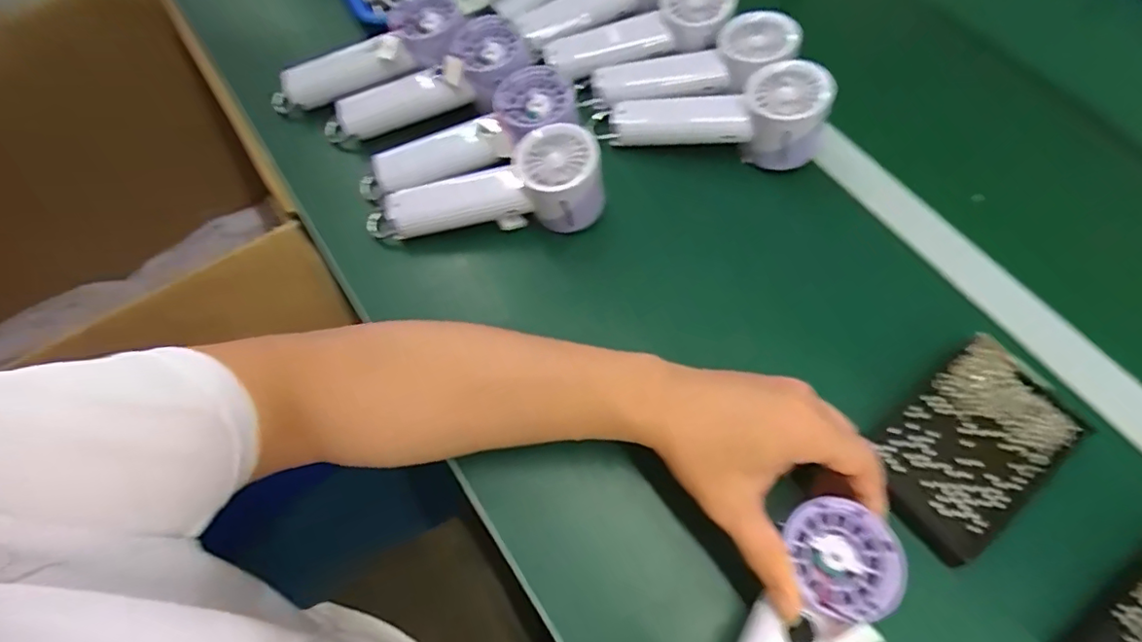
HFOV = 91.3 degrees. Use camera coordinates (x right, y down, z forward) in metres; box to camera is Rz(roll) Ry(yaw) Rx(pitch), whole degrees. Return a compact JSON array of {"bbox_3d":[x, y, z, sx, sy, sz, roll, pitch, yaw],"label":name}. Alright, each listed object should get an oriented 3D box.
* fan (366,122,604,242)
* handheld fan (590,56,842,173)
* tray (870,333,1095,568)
[{"bbox_3d":[-0.067,-0.101,0.459,0.195,0.058,0.066,-13,65,12],"label":"fan"},{"bbox_3d":[0.119,-0.167,0.482,0.188,0.065,0.062,1,65,20],"label":"handheld fan"},{"bbox_3d":[0.270,0.083,0.378,0.140,0.013,0.085,-37,70,-14],"label":"tray"}]

